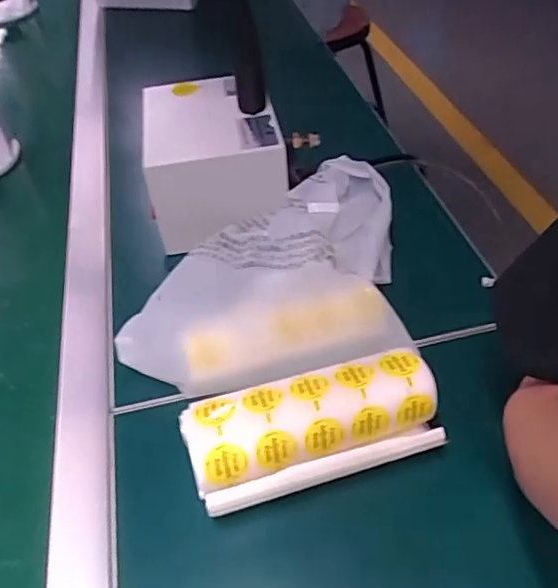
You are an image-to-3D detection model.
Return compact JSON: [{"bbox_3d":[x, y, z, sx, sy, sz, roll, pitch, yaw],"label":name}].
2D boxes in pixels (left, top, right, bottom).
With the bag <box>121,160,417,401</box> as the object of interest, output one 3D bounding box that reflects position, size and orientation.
[{"bbox_3d":[-0.008,-0.031,0.517,0.225,0.049,0.247,-3,46,4],"label":"bag"}]

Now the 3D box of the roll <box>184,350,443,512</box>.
[{"bbox_3d":[0.023,0.087,0.388,0.165,0.051,0.075,-17,47,-9],"label":"roll"}]

